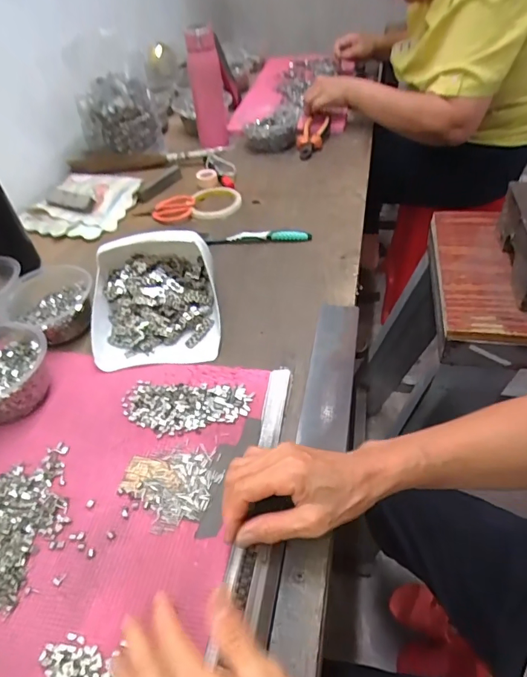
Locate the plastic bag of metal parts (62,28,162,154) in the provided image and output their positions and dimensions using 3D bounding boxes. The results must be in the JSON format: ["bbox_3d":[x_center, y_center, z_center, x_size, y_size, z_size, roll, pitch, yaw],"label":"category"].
[{"bbox_3d":[-0.297,-0.473,0.890,0.163,0.192,0.088,-15,46,-9],"label":"plastic bag of metal parts"}]

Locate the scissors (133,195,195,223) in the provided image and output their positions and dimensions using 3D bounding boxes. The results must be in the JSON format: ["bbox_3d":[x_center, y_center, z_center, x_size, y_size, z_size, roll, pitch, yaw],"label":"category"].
[{"bbox_3d":[-0.170,-0.226,0.791,0.100,0.017,0.060,-17,45,-8],"label":"scissors"}]

